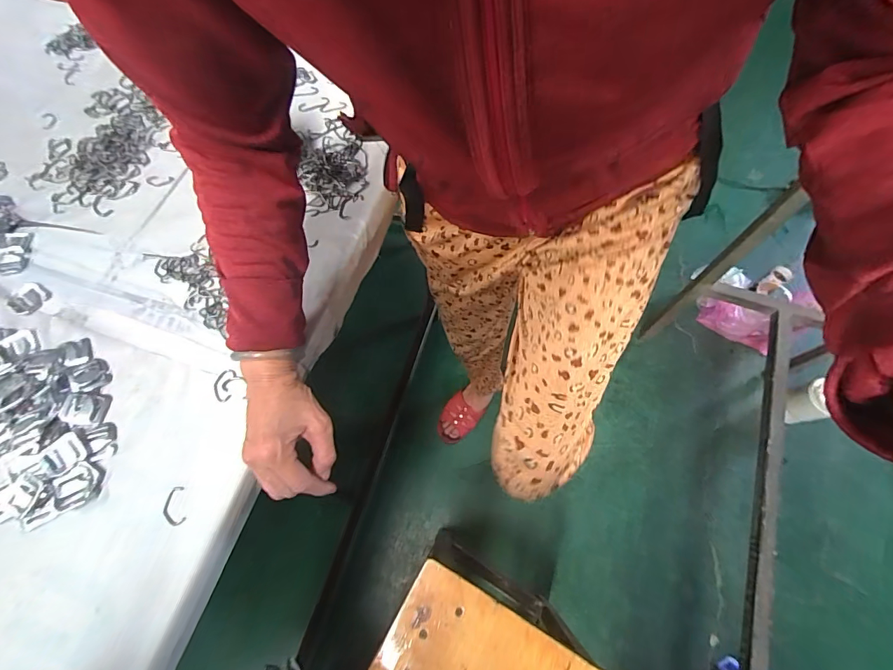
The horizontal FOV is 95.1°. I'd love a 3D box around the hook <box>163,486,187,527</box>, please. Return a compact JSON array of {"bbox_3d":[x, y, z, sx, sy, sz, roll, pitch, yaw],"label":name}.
[{"bbox_3d":[-0.243,0.153,0.364,0.019,0.004,0.033,-18,67,-7],"label":"hook"}]

